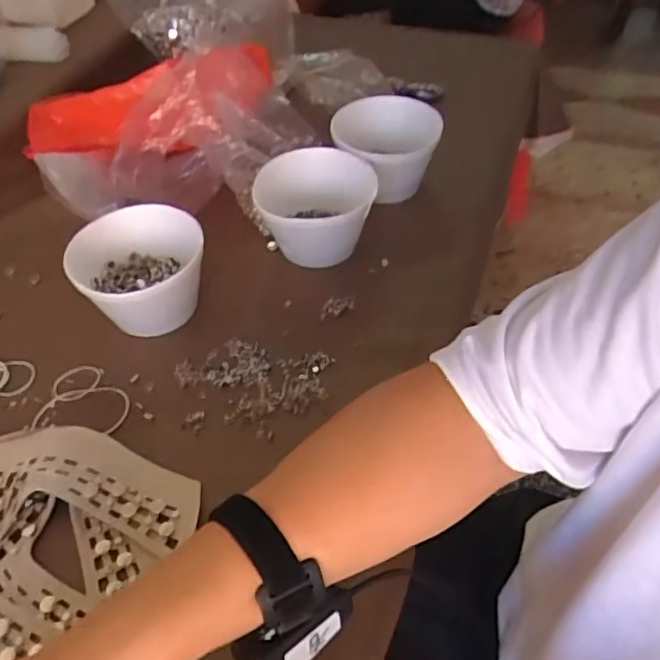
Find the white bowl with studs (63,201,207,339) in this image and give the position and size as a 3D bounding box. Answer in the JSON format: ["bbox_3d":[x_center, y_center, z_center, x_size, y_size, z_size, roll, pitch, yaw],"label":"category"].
[{"bbox_3d":[-0.189,-0.053,0.622,0.118,0.087,0.119,-2,48,2],"label":"white bowl with studs"}]

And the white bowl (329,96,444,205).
[{"bbox_3d":[0.070,-0.218,0.745,0.121,0.088,0.121,-2,48,2],"label":"white bowl"}]

